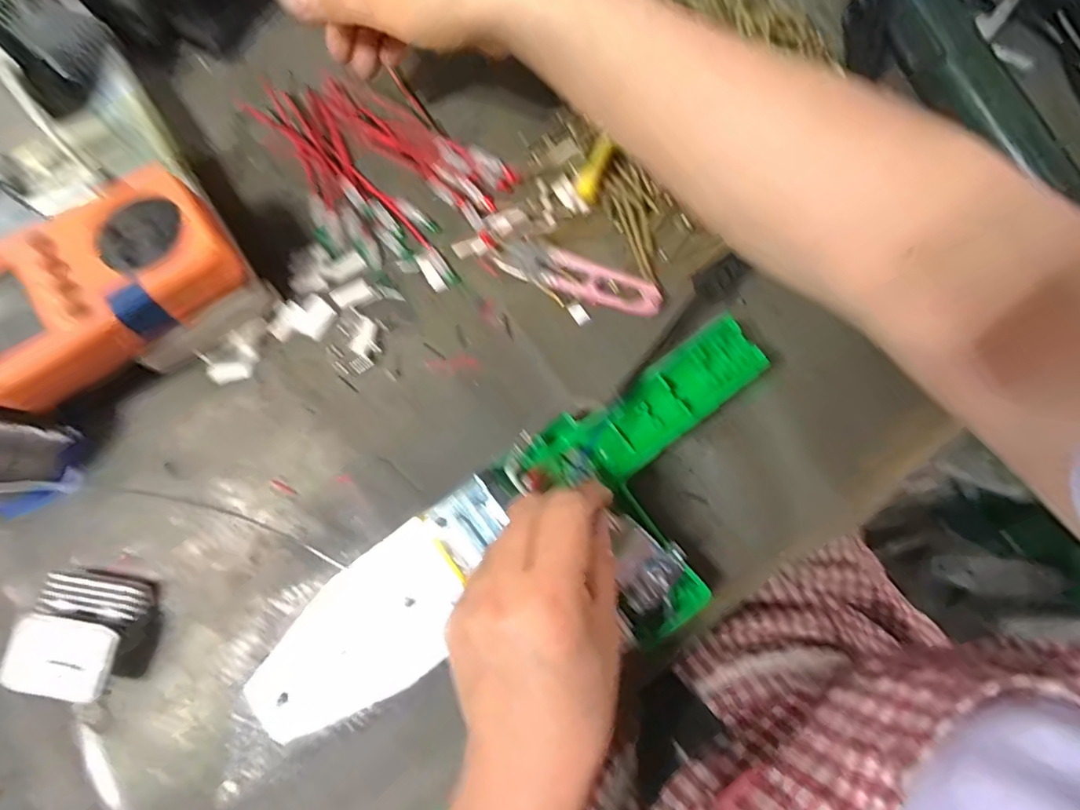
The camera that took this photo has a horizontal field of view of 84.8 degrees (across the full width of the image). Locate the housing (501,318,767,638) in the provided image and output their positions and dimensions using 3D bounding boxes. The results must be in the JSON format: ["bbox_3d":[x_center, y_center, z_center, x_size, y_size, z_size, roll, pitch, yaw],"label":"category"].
[{"bbox_3d":[0.073,0.032,0.303,0.138,0.022,0.115,-37,81,-8],"label":"housing"}]

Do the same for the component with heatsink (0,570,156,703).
[{"bbox_3d":[-0.226,0.112,0.290,0.048,0.032,0.052,7,78,0],"label":"component with heatsink"}]

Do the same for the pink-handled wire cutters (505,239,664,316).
[{"bbox_3d":[0.026,-0.075,0.345,0.092,0.011,0.025,21,78,3],"label":"pink-handled wire cutters"}]

